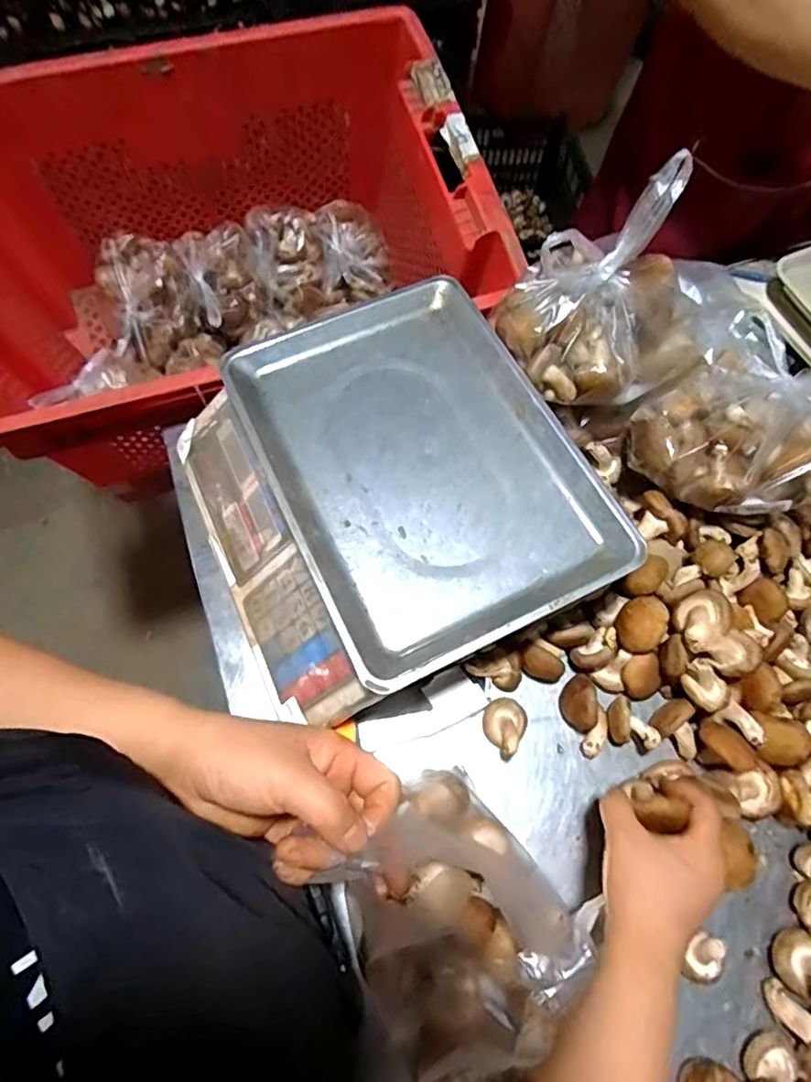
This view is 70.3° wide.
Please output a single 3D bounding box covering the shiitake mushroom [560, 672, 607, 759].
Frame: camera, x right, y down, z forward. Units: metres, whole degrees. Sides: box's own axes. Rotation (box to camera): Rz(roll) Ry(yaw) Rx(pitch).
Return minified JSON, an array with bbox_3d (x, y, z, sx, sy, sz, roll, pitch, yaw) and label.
[{"bbox_3d":[0.155,0.147,0.487,0.028,0.043,0.062,-25,69,-12],"label":"shiitake mushroom"}]

